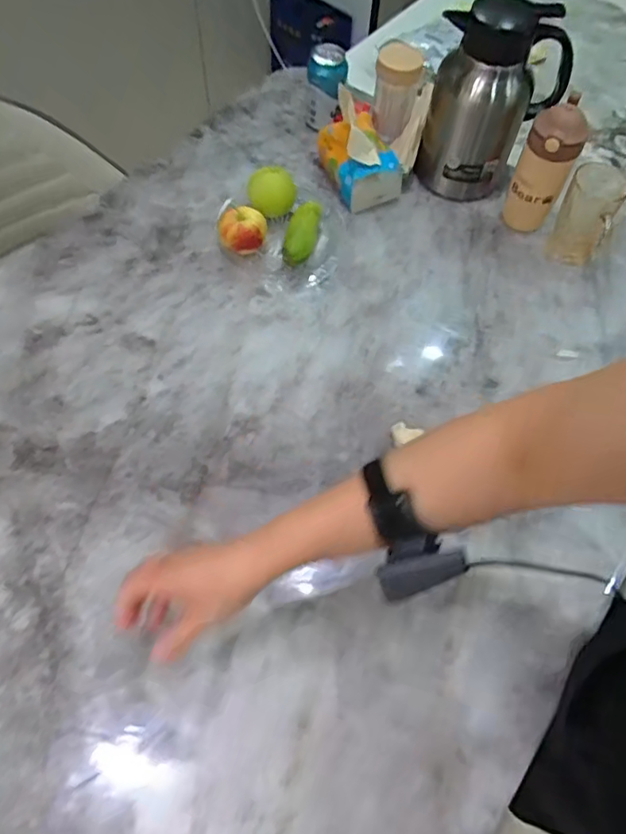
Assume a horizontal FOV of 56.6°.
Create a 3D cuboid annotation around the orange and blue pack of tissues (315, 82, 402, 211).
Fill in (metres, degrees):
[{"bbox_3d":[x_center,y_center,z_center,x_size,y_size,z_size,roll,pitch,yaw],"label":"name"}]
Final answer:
[{"bbox_3d":[0.067,-0.432,0.908,0.098,0.125,0.179,-15,63,-9],"label":"orange and blue pack of tissues"}]

